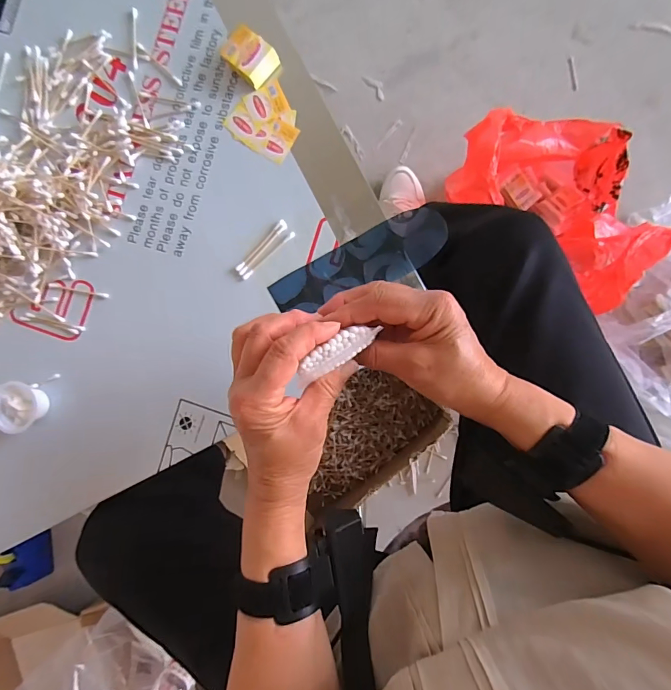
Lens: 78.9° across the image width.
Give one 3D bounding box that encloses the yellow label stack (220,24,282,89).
[{"bbox_3d":[-0.092,-0.309,0.441,0.052,0.022,0.042,38,91,6],"label":"yellow label stack"}]

